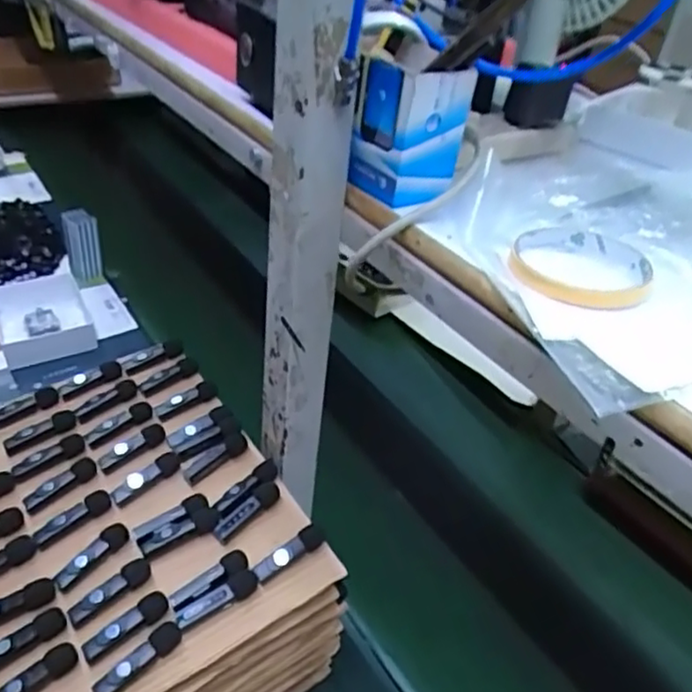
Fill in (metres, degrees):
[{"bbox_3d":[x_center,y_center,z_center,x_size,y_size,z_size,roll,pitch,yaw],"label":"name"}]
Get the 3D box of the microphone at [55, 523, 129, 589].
[{"bbox_3d":[-0.203,0.169,0.531,0.020,0.015,0.062,29,42,26],"label":"microphone"}]

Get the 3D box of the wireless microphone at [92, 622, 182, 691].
[{"bbox_3d":[-0.147,0.224,0.469,0.018,0.016,0.066,33,43,30],"label":"wireless microphone"}]

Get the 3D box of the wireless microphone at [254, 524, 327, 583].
[{"bbox_3d":[-0.043,0.167,0.534,0.066,0.013,0.017,-20,45,-32],"label":"wireless microphone"}]

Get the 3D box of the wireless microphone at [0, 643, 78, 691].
[{"bbox_3d":[-0.220,0.235,0.459,0.064,0.022,0.015,-22,46,-34],"label":"wireless microphone"}]

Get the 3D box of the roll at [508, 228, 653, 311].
[{"bbox_3d":[0.140,-0.049,0.395,0.080,0.013,0.090,19,38,15],"label":"roll"}]

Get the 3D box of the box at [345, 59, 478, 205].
[{"bbox_3d":[0.040,-0.143,0.449,0.064,0.093,0.061,-20,45,-32],"label":"box"}]

